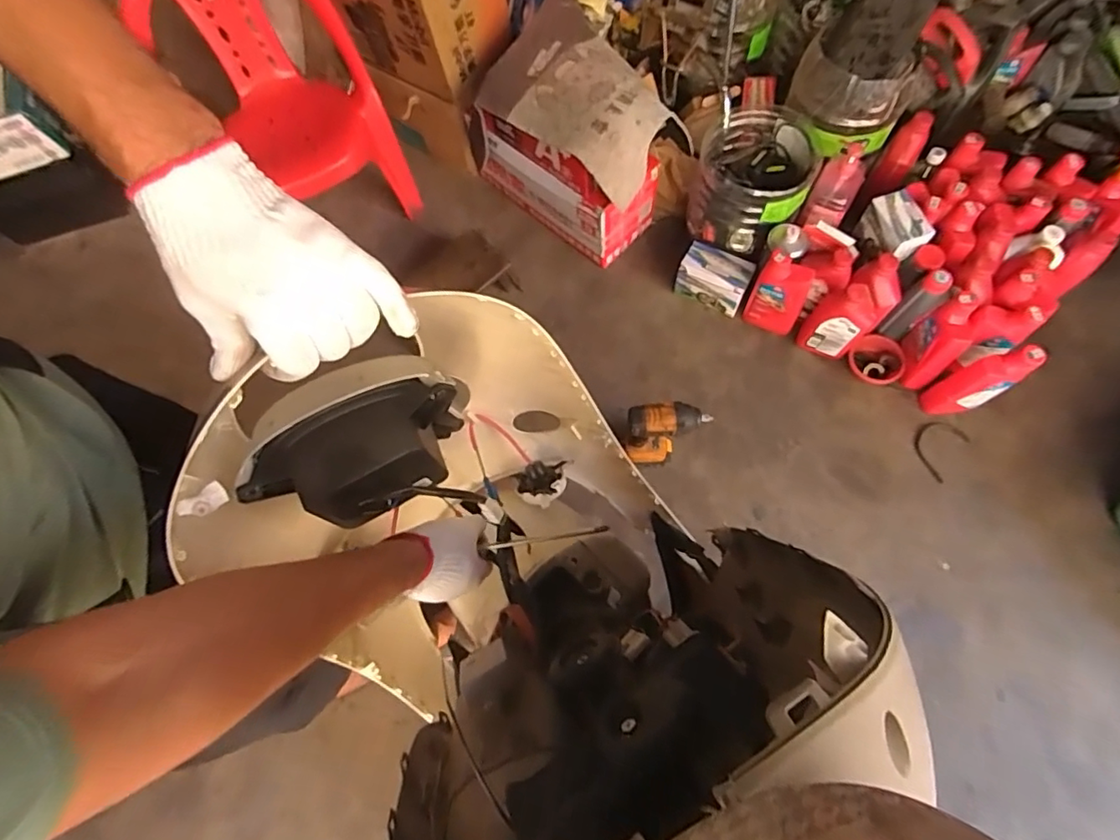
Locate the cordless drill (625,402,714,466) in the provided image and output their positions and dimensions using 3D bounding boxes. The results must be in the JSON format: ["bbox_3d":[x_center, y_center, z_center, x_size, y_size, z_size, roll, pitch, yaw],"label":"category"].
[{"bbox_3d":[0.208,0.030,1.122,0.161,0.209,0.070,-6,69,2],"label":"cordless drill"}]

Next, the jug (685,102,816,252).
[{"bbox_3d":[0.424,-0.544,1.266,0.241,0.187,0.244,-1,69,4],"label":"jug"}]

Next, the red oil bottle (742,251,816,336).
[{"bbox_3d":[0.483,-0.277,1.246,0.118,0.213,0.058,18,72,11],"label":"red oil bottle"}]

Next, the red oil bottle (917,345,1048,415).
[{"bbox_3d":[0.854,-0.076,1.157,0.116,0.221,0.083,-22,69,-4],"label":"red oil bottle"}]

